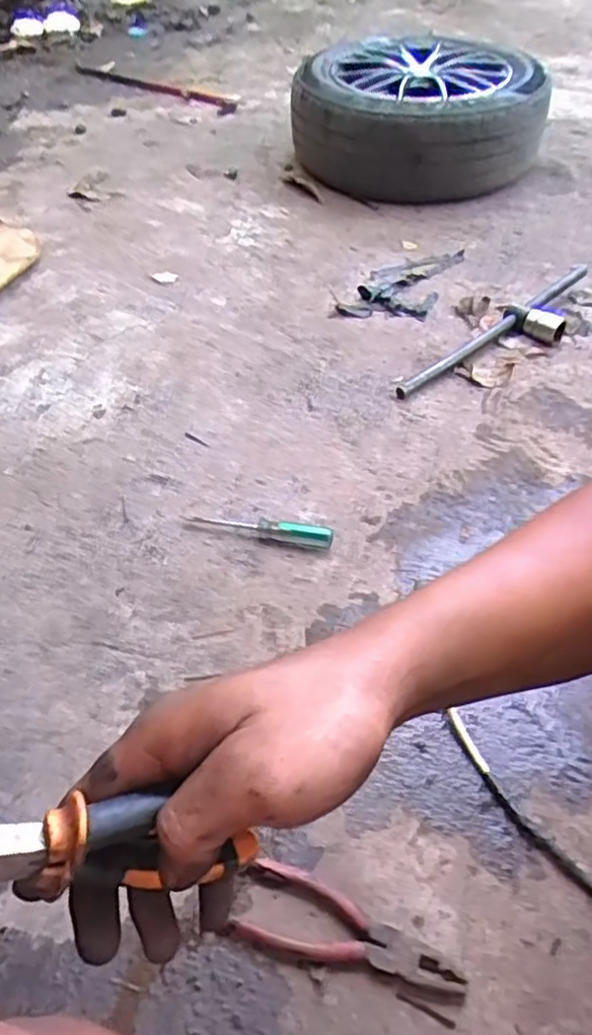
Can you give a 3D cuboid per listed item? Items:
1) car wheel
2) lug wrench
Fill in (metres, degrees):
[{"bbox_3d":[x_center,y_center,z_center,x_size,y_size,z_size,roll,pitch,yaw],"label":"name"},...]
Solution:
[{"bbox_3d":[0.277,-0.879,1.455,0.481,0.222,0.485,-1,48,1],"label":"car wheel"},{"bbox_3d":[0.356,-0.299,1.057,0.484,0.033,0.101,-36,56,-27],"label":"lug wrench"}]

